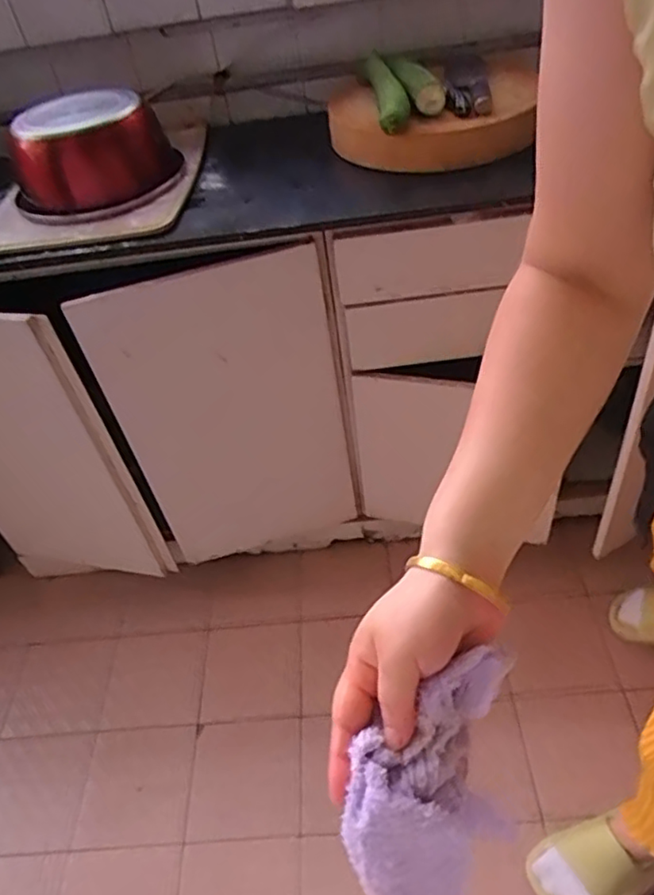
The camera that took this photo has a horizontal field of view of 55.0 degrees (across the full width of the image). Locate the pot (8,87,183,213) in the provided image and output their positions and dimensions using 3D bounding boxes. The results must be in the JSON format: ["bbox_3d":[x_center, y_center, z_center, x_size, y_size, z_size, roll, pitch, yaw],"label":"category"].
[{"bbox_3d":[-0.359,-0.471,0.987,0.226,0.118,0.252,-17,44,-7],"label":"pot"}]

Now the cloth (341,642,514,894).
[{"bbox_3d":[0.065,0.197,0.356,0.118,0.119,0.071,-28,48,-23],"label":"cloth"}]

